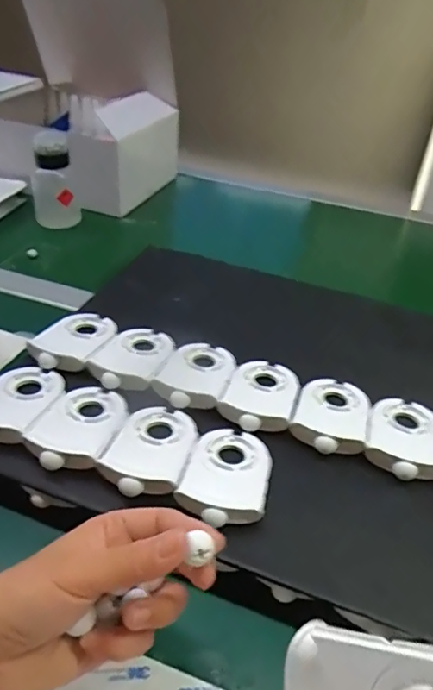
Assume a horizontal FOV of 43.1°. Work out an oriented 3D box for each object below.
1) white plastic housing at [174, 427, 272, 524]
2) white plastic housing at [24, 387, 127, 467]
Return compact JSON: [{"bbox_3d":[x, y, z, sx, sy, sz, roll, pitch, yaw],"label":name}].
[{"bbox_3d":[0.008,0.087,0.390,0.058,0.015,0.083,10,37,7],"label":"white plastic housing"},{"bbox_3d":[-0.103,0.055,0.415,0.058,0.019,0.080,13,38,11],"label":"white plastic housing"}]

